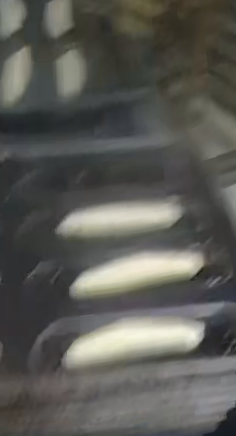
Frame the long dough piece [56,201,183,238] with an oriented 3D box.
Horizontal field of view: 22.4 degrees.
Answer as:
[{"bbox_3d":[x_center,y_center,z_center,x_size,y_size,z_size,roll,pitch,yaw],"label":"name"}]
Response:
[{"bbox_3d":[0.002,0.000,0.688,0.141,0.025,0.030,-3,40,-13],"label":"long dough piece"}]

